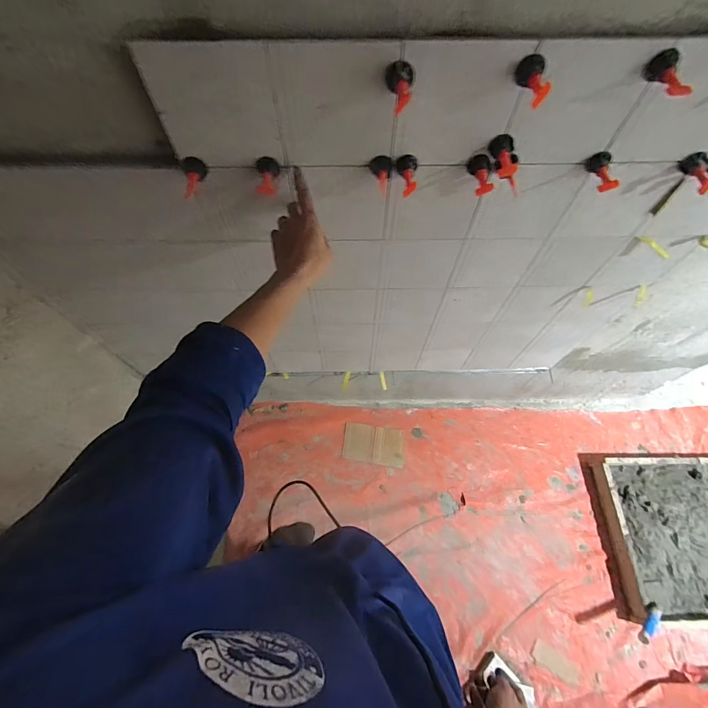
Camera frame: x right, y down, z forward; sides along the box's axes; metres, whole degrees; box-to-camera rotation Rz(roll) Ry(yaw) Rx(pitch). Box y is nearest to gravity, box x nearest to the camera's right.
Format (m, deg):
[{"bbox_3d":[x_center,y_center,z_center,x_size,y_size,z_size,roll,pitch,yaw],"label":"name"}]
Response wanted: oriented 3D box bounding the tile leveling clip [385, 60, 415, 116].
[{"bbox_3d":[0.055,-0.306,0.426,0.032,0.025,0.050,-5,87,1],"label":"tile leveling clip"}]

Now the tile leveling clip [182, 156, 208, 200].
[{"bbox_3d":[-0.227,-0.250,0.519,0.031,0.030,0.044,-1,64,-1],"label":"tile leveling clip"}]

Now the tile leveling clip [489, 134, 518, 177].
[{"bbox_3d":[0.206,-0.269,0.503,0.029,0.026,0.052,-11,82,-2],"label":"tile leveling clip"}]

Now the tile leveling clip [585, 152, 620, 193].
[{"bbox_3d":[0.352,-0.255,0.519,0.029,0.027,0.052,-1,64,-1],"label":"tile leveling clip"}]

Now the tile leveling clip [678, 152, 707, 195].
[{"bbox_3d":[0.496,-0.259,0.530,0.027,0.026,0.058,-21,81,-6],"label":"tile leveling clip"}]

